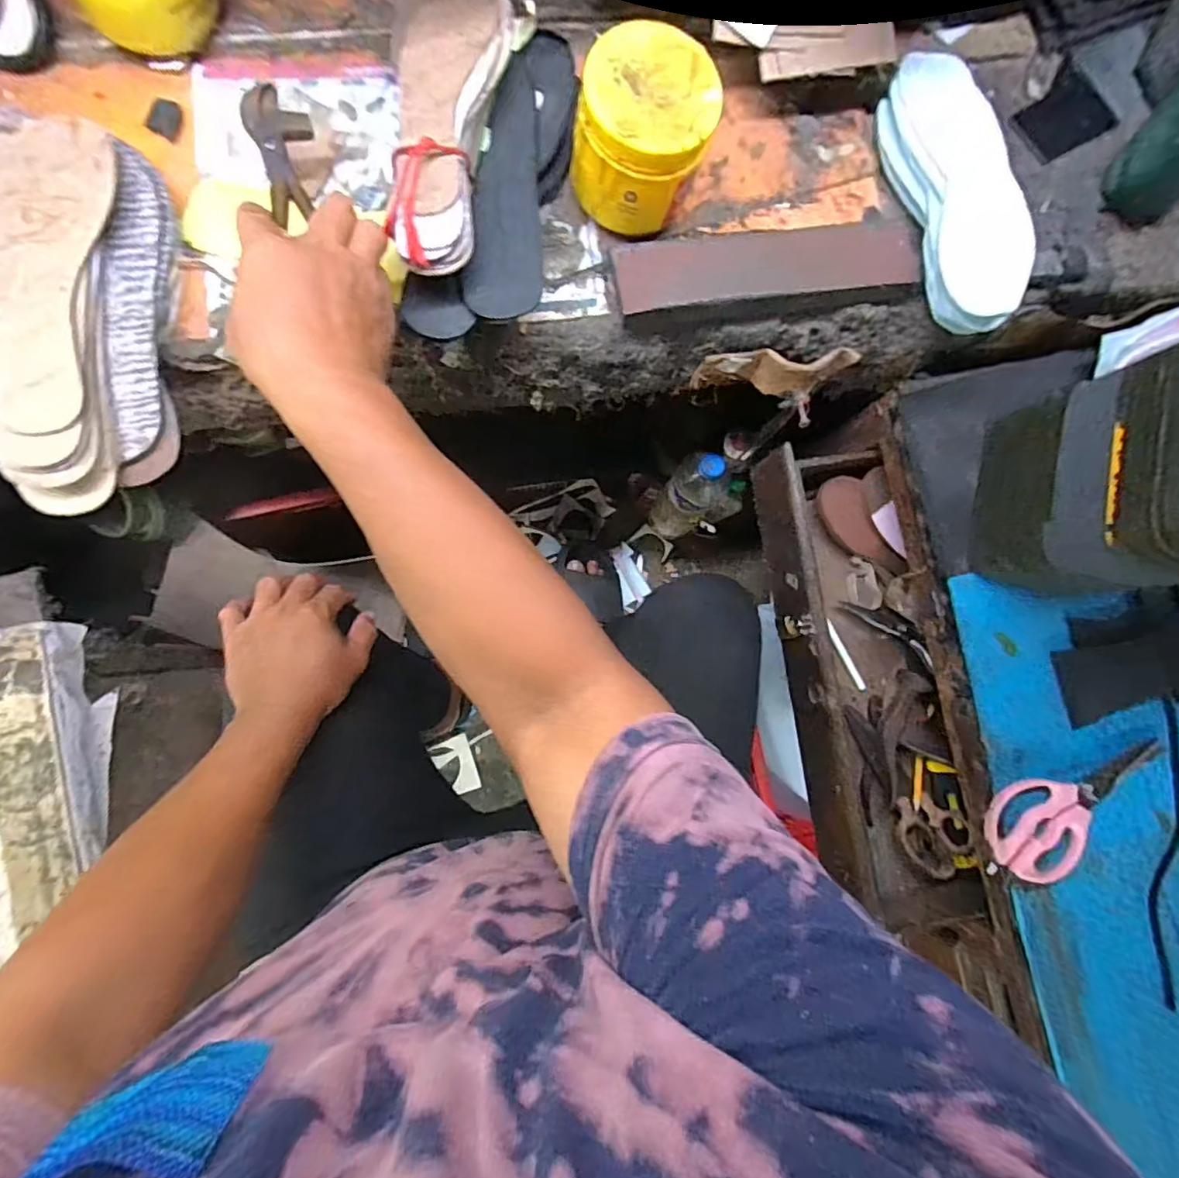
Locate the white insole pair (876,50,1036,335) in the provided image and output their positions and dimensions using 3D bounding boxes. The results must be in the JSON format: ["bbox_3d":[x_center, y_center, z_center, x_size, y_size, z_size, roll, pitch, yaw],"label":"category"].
[{"bbox_3d":[0.300,-0.320,0.461,0.075,0.046,0.233,-8,86,-7],"label":"white insole pair"}]

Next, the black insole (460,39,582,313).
[{"bbox_3d":[-0.050,-0.324,0.433,0.061,0.016,0.247,12,79,-12],"label":"black insole"}]

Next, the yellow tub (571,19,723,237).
[{"bbox_3d":[0.038,-0.330,0.419,0.090,0.099,0.098,1,85,-7],"label":"yellow tub"}]

